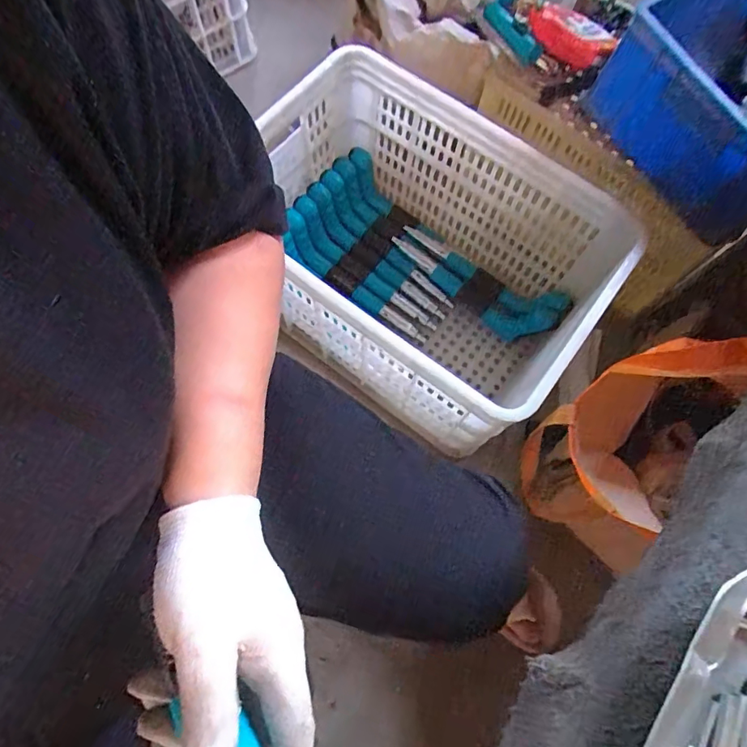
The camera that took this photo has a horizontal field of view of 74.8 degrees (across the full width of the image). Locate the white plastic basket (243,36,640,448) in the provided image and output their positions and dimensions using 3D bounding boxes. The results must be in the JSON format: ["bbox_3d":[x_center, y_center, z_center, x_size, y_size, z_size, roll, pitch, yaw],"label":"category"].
[{"bbox_3d":[0.058,-0.160,0.785,0.539,0.329,0.351,36,73,10],"label":"white plastic basket"}]

